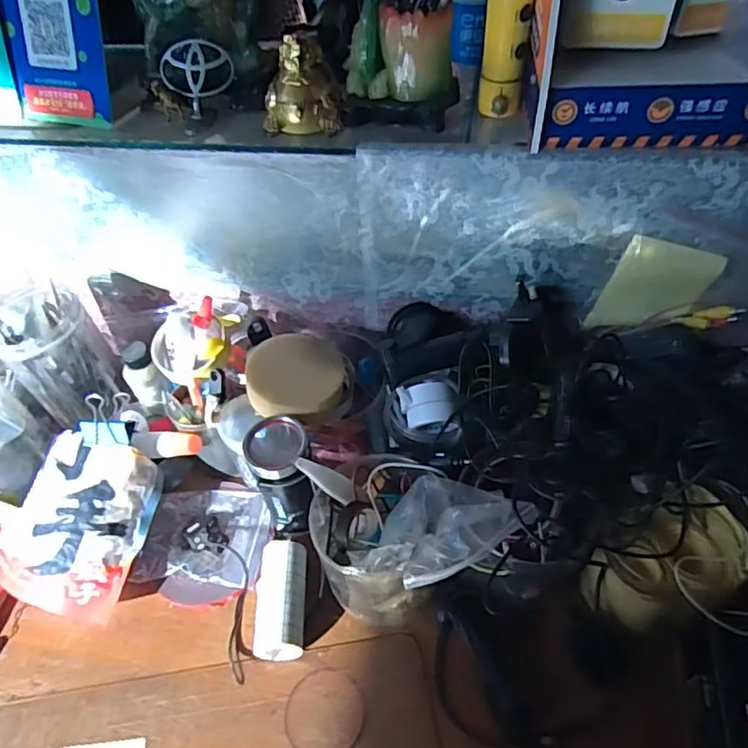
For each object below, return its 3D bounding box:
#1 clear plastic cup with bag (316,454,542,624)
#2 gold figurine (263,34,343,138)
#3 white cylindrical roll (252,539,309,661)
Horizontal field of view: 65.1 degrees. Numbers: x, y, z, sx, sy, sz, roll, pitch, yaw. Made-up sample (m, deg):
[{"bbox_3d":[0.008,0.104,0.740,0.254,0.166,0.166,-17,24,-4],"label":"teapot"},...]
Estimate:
[{"bbox_3d":[0.033,0.155,0.561,0.165,0.123,0.145,-28,53,-20],"label":"clear plastic cup with bag"},{"bbox_3d":[-0.068,-0.261,0.532,0.072,0.072,0.048,-5,49,0],"label":"gold figurine"},{"bbox_3d":[-0.092,0.223,0.578,0.050,0.038,0.108,-2,49,2],"label":"white cylindrical roll"}]

